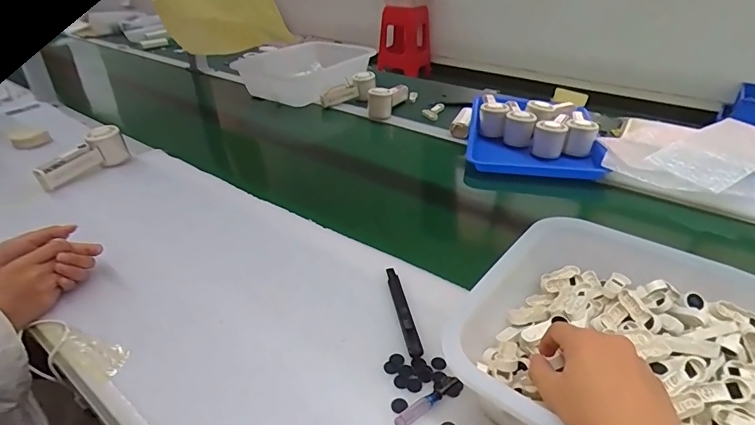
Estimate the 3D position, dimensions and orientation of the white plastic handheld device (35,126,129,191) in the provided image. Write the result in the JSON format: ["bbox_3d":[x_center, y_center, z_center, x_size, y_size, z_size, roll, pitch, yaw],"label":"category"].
[{"bbox_3d":[-0.518,-0.098,0.774,0.045,0.072,0.165,10,34,17],"label":"white plastic handheld device"}]

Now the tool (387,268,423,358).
[{"bbox_3d":[0.027,0.104,0.496,0.014,0.013,0.135,-6,33,-8],"label":"tool"}]

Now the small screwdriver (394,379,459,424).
[{"bbox_3d":[0.047,0.172,0.398,0.074,0.008,0.013,-20,37,-27],"label":"small screwdriver"}]

